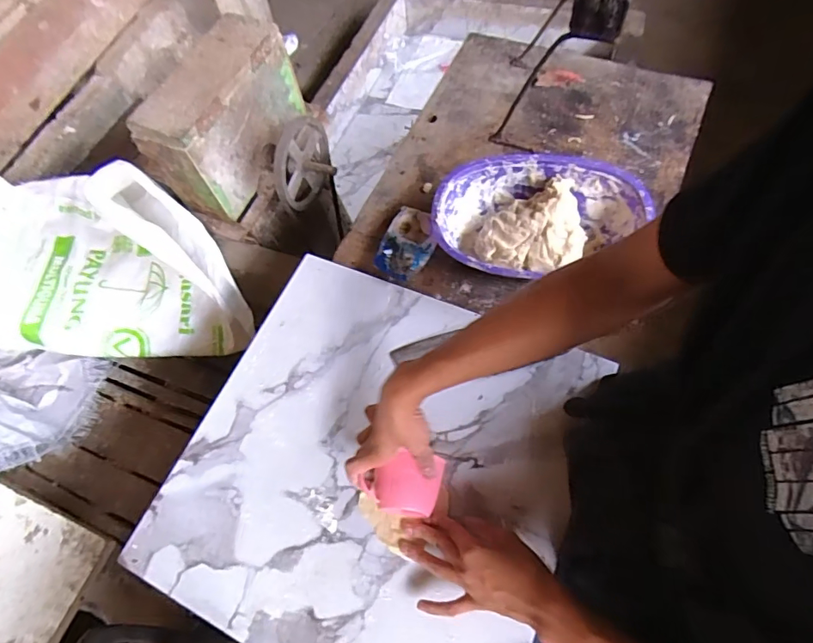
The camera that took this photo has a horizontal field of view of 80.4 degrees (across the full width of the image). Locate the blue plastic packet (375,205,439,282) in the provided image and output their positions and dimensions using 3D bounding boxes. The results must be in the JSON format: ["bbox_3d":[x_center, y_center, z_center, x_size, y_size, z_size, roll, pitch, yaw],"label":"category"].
[{"bbox_3d":[0.004,-0.124,0.757,0.080,0.016,0.117,19,66,16],"label":"blue plastic packet"}]

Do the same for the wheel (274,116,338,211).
[{"bbox_3d":[-0.207,-0.344,1.072,0.100,0.202,0.188,18,36,14],"label":"wheel"}]

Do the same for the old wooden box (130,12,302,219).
[{"bbox_3d":[-0.382,-0.439,1.018,0.132,0.207,0.349,19,66,16],"label":"old wooden box"}]

